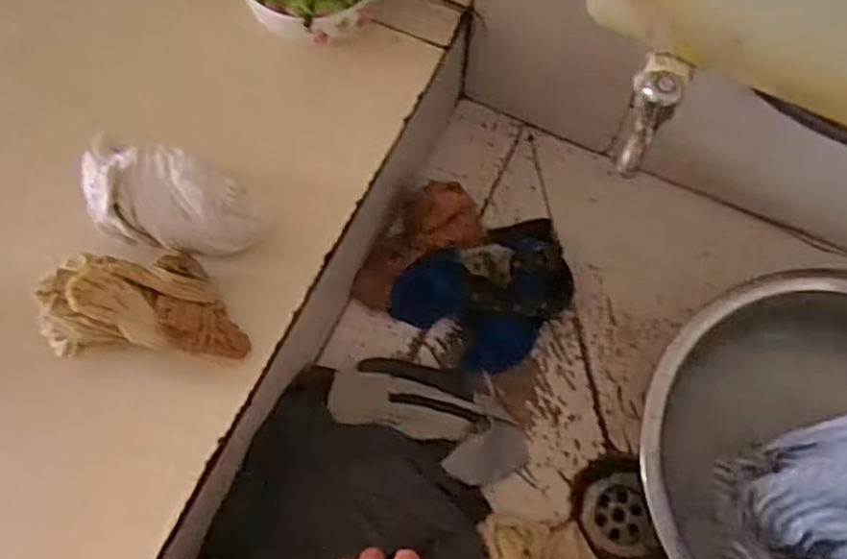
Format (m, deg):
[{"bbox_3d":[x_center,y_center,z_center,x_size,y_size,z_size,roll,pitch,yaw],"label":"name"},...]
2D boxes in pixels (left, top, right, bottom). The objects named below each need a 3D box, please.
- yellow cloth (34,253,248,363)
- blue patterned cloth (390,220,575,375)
[{"bbox_3d":[-0.205,0.018,0.550,0.145,0.064,0.073,0,66,-2],"label":"yellow cloth"},{"bbox_3d":[0.063,0.014,0.711,0.178,0.069,0.131,-16,68,-9],"label":"blue patterned cloth"}]

